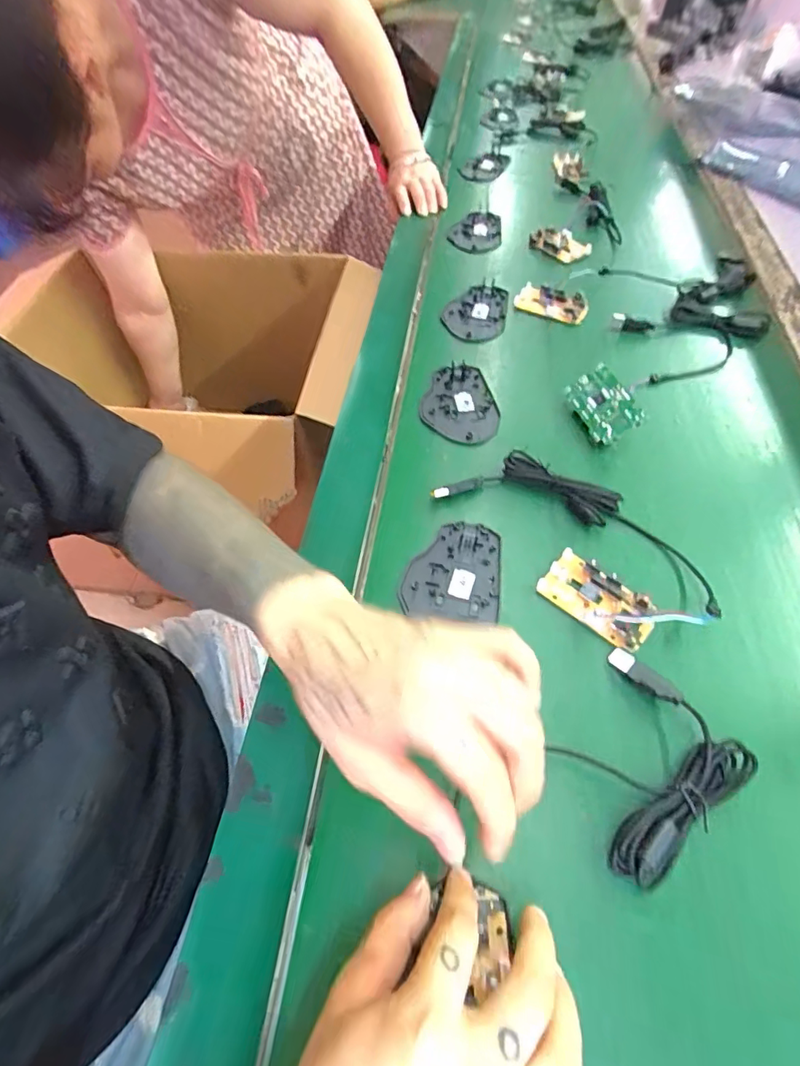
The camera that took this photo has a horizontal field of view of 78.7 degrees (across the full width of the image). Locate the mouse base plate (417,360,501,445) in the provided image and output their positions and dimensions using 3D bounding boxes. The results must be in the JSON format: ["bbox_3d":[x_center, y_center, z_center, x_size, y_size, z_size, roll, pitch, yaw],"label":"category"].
[{"bbox_3d":[0.062,-0.130,0.486,0.077,0.008,0.103,13,56,10],"label":"mouse base plate"}]

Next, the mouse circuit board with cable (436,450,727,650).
[{"bbox_3d":[0.138,0.000,0.380,0.108,0.026,0.206,-39,63,-23],"label":"mouse circuit board with cable"}]

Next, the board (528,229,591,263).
[{"bbox_3d":[0.216,-0.392,0.656,0.082,0.018,0.048,16,57,12],"label":"board"}]

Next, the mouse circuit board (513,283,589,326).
[{"bbox_3d":[0.177,-0.269,0.571,0.082,0.024,0.038,31,61,21],"label":"mouse circuit board"}]

